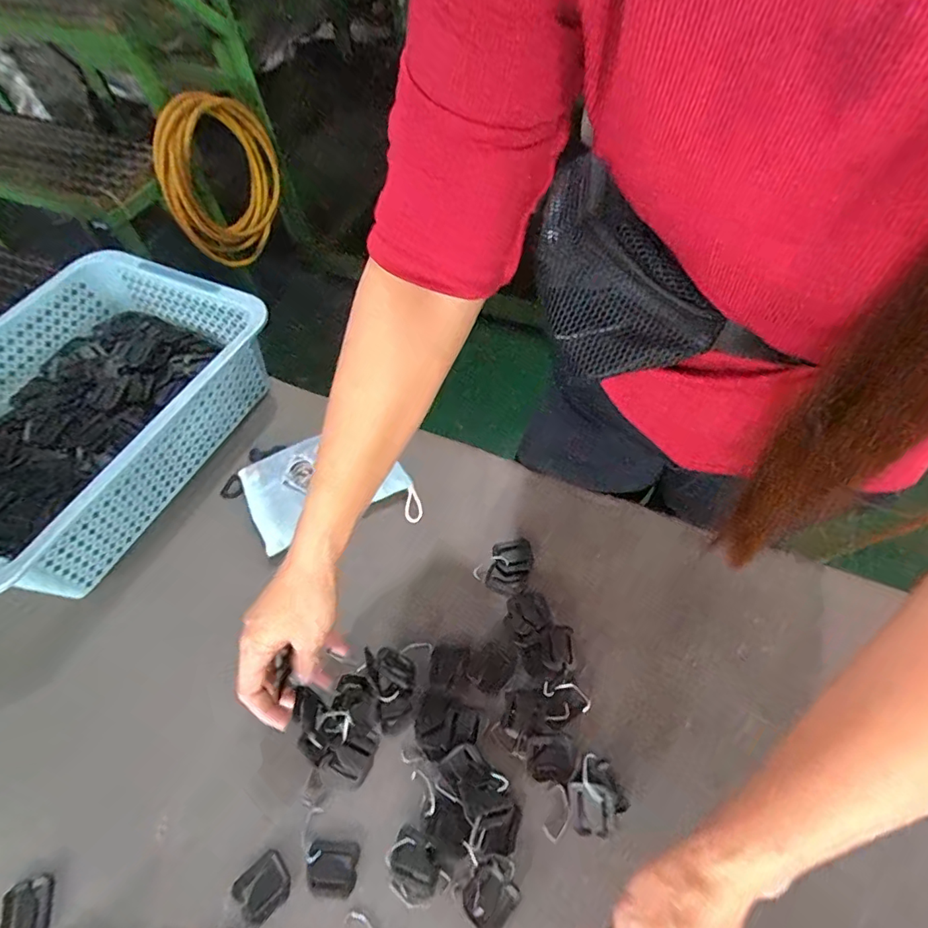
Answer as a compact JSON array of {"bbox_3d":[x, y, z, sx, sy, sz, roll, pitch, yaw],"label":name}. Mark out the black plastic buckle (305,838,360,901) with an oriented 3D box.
[{"bbox_3d":[-0.102,0.312,0.397,0.039,0.004,0.034,3,58,6],"label":"black plastic buckle"}]

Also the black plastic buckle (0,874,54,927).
[{"bbox_3d":[-0.331,0.337,0.391,0.035,0.005,0.039,-15,58,-5],"label":"black plastic buckle"}]

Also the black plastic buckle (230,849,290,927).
[{"bbox_3d":[-0.153,0.322,0.392,0.037,0.006,0.036,-38,63,-18],"label":"black plastic buckle"}]

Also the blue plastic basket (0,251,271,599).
[{"bbox_3d":[-0.417,-0.058,0.566,0.294,0.113,0.385,20,61,16],"label":"blue plastic basket"}]

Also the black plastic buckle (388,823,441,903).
[{"bbox_3d":[-0.038,0.307,0.394,0.043,0.012,0.037,31,65,21],"label":"black plastic buckle"}]

